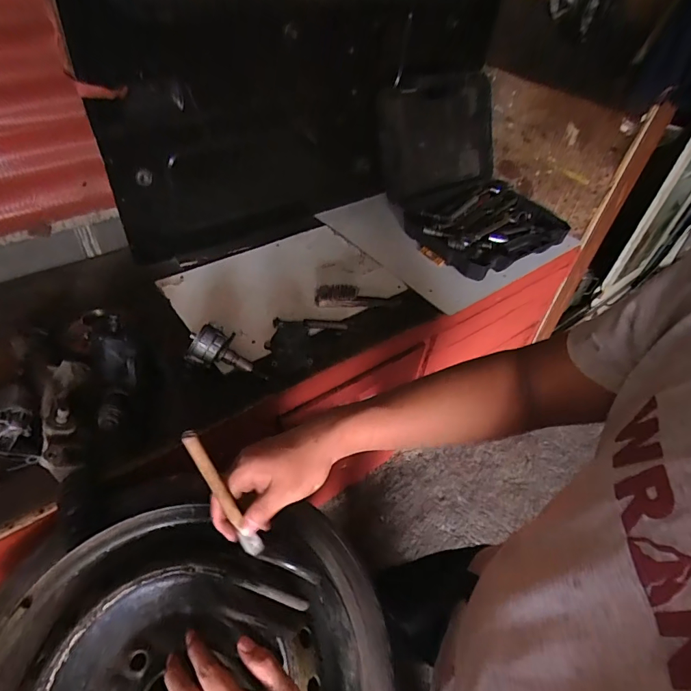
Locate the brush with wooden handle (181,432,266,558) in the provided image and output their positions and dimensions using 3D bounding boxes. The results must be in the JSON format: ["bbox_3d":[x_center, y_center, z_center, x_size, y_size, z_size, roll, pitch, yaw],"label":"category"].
[{"bbox_3d":[-0.105,0.135,0.379,0.013,0.163,0.015,10,40,35],"label":"brush with wooden handle"}]

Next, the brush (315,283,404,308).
[{"bbox_3d":[0.033,-0.123,1.063,0.217,0.045,0.045,-4,45,-11],"label":"brush"}]

